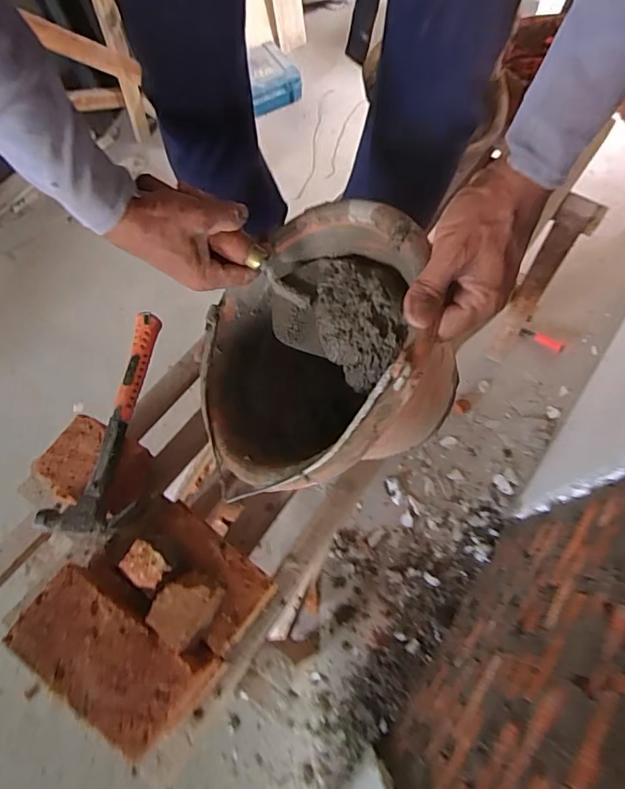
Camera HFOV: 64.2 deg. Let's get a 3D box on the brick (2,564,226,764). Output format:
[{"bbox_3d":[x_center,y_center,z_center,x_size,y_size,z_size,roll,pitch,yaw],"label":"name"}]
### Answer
[{"bbox_3d":[-0.213,0.274,0.526,0.193,0.053,0.105,29,70,13],"label":"brick"}]

